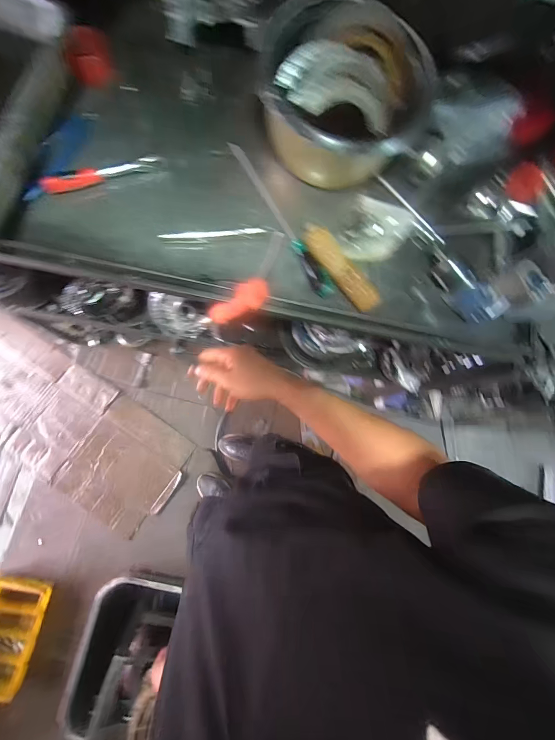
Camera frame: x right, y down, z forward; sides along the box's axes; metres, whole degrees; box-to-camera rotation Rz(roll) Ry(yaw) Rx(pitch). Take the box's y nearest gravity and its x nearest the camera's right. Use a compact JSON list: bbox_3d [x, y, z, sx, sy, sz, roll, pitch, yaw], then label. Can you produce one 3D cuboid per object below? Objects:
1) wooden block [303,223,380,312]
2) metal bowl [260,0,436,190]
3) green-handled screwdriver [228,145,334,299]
[{"bbox_3d":[0.113,-0.187,0.598,0.050,0.030,0.188,-39,90,-11],"label":"wooden block"},{"bbox_3d":[0.114,-0.500,0.596,0.258,0.130,0.256,1,83,-9],"label":"metal bowl"},{"bbox_3d":[0.002,-0.283,0.606,0.030,0.026,0.336,-33,89,-11],"label":"green-handled screwdriver"}]

